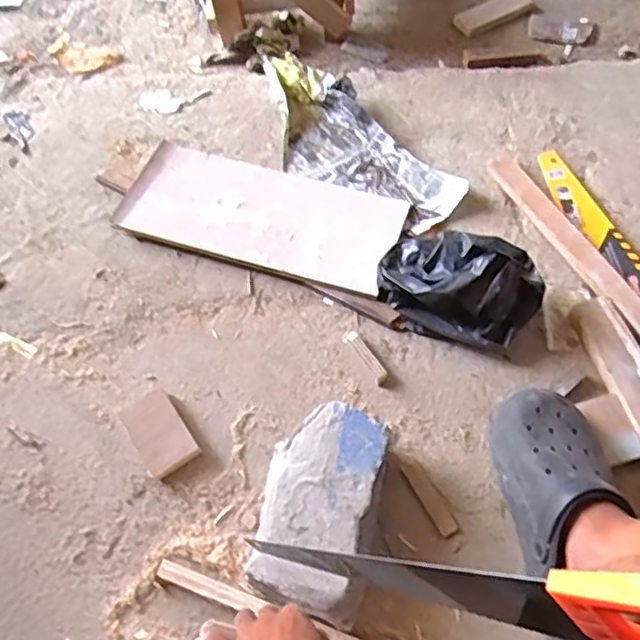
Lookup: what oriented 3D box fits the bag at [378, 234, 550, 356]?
[{"bbox_3d":[0.176,-0.052,0.795,0.199,0.085,0.129,18,63,12],"label":"bag"}]

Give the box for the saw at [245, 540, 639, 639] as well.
[{"bbox_3d":[0.102,0.211,0.487,0.396,0.099,0.042,-14,49,46],"label":"saw"}]

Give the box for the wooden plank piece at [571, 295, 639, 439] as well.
[{"bbox_3d":[0.374,0.066,0.762,0.055,0.027,0.212,-14,62,-6],"label":"wooden plank piece"}]

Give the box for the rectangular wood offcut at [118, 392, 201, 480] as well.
[{"bbox_3d":[-0.192,0.134,0.754,0.063,0.015,0.103,-31,65,-14],"label":"rectangular wood offcut"}]

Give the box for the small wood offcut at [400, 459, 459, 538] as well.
[{"bbox_3d":[0.124,0.201,0.715,0.022,0.004,0.092,-26,63,-12],"label":"small wood offcut"}]

